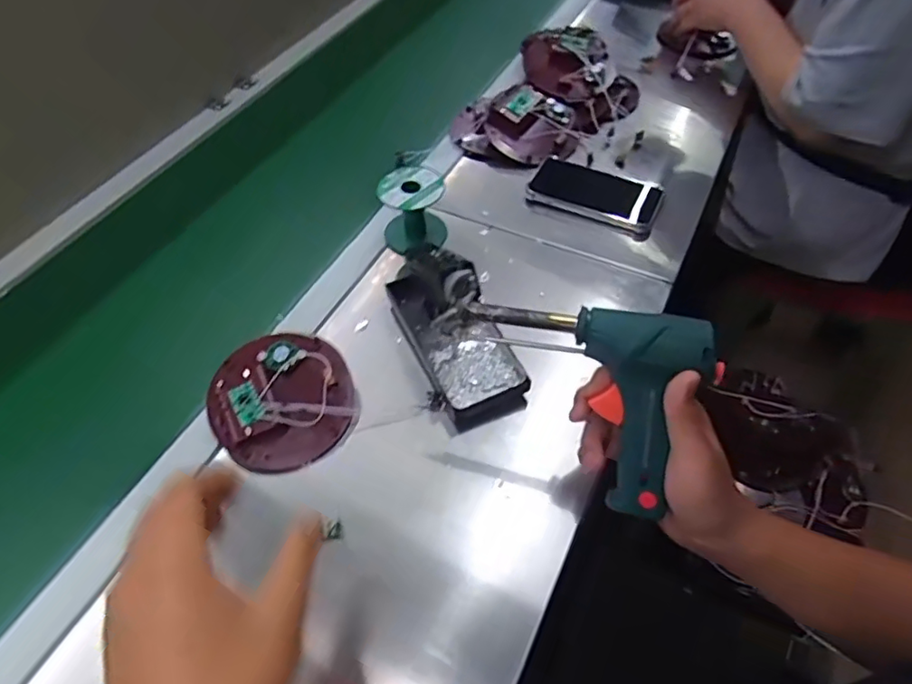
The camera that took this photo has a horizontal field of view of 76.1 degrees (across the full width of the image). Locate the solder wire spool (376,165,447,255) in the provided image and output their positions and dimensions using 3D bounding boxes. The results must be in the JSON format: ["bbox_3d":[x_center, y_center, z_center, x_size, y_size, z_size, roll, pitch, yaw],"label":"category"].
[{"bbox_3d":[-0.046,-0.141,0.637,0.068,0.079,0.068,-1,52,1],"label":"solder wire spool"}]

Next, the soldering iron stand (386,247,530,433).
[{"bbox_3d":[-0.009,-0.026,0.518,0.085,0.127,0.166,-21,54,-14],"label":"soldering iron stand"}]

